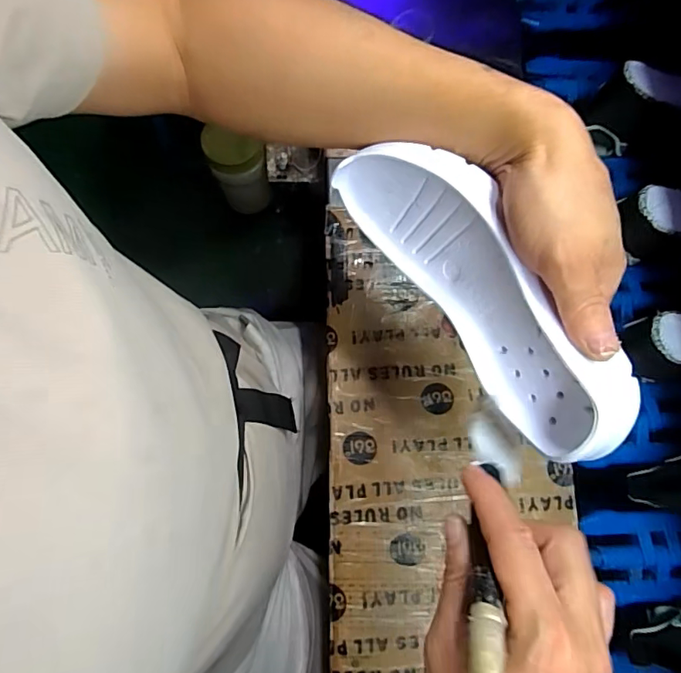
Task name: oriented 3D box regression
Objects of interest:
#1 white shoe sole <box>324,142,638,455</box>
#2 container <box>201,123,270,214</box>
[{"bbox_3d":[0.085,-0.026,0.320,0.042,0.091,0.225,-30,80,-38],"label":"white shoe sole"},{"bbox_3d":[-0.130,-0.212,0.670,0.069,0.113,0.064,0,79,0],"label":"container"}]

